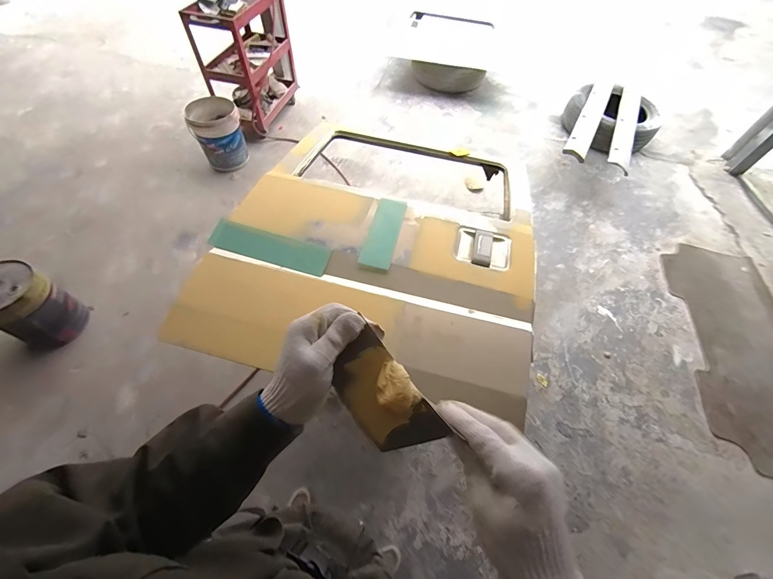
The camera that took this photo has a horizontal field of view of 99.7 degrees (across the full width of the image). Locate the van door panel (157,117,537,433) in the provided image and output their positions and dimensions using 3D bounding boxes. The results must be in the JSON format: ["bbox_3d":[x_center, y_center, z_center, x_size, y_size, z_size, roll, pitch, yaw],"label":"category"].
[{"bbox_3d":[-0.008,-0.231,1.178,1.015,0.153,1.181,13,58,5],"label":"van door panel"}]

